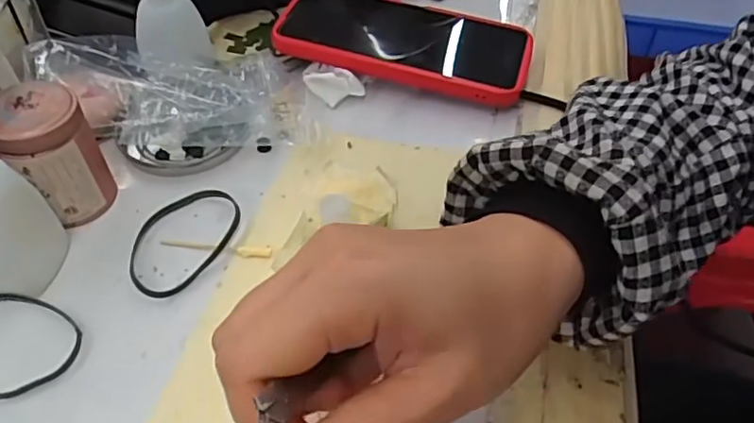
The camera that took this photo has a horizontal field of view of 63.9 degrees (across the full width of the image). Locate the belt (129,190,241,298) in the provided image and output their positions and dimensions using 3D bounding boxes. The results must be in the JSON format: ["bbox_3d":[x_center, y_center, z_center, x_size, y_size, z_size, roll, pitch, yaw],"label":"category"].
[{"bbox_3d":[-0.103,0.013,0.317,0.047,0.007,0.071,24,52,19],"label":"belt"}]

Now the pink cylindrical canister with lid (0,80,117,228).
[{"bbox_3d":[-0.168,-0.028,0.313,0.043,0.066,0.038,-28,55,-24],"label":"pink cylindrical canister with lid"}]

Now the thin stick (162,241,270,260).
[{"bbox_3d":[-0.084,0.019,0.314,0.059,0.004,0.007,6,48,3],"label":"thin stick"}]

